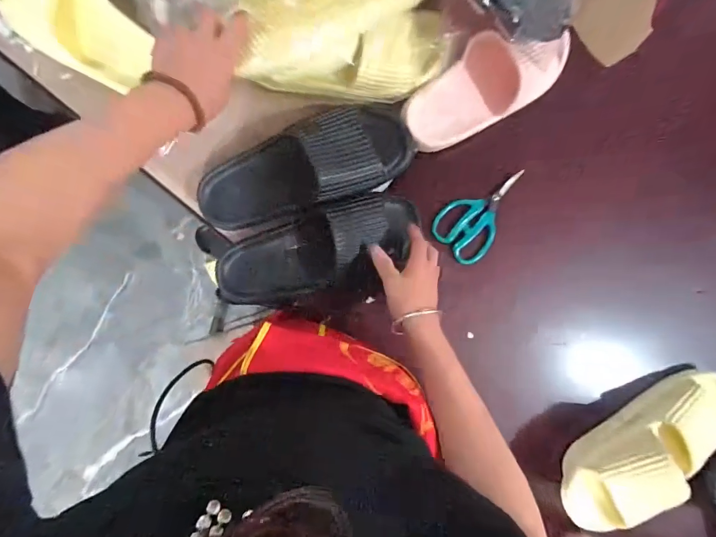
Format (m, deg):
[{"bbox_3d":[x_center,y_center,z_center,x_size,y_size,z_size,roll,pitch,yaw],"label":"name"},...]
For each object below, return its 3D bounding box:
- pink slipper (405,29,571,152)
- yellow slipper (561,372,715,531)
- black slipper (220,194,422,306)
[{"bbox_3d":[0.172,-0.244,0.470,0.255,0.069,0.098,-31,91,-5],"label":"pink slipper"},{"bbox_3d":[0.400,0.237,0.500,0.298,0.078,0.103,-31,91,-5],"label":"yellow slipper"},{"bbox_3d":[-0.047,-0.019,0.485,0.263,0.062,0.099,-20,90,1],"label":"black slipper"}]

